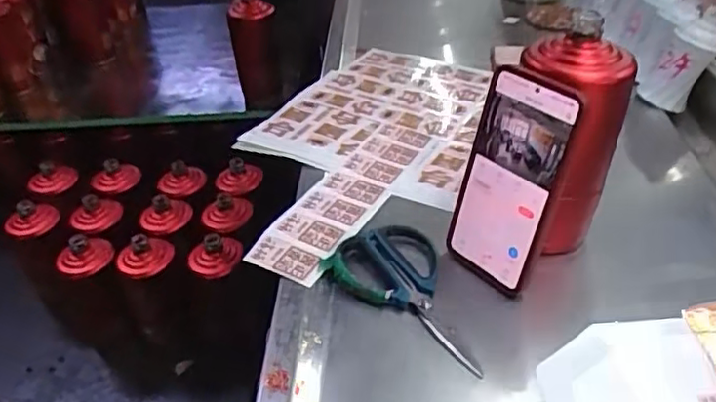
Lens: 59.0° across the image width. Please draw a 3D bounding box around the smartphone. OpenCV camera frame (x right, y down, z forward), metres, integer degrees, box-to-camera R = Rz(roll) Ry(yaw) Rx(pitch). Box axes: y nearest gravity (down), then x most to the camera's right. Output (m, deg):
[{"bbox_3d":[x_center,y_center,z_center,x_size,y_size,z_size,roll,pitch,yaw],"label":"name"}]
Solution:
[{"bbox_3d":[0.115,-0.014,0.491,0.011,0.165,0.079,-10,33,-39],"label":"smartphone"}]

